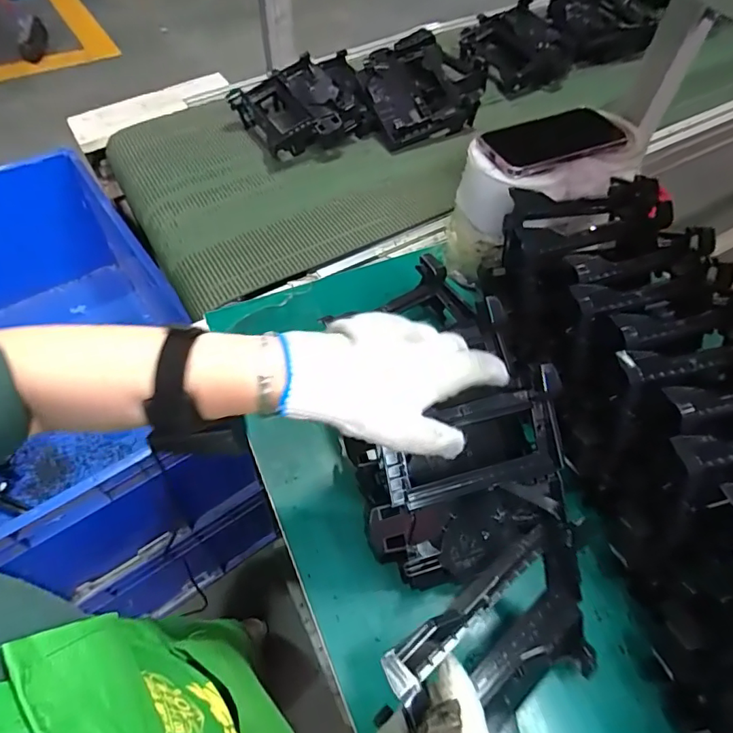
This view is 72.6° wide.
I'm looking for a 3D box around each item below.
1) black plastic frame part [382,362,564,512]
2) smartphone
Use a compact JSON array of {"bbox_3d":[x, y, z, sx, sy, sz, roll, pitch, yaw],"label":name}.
[{"bbox_3d":[0.091,0.063,0.427,0.163,0.029,0.094,-12,95,-15],"label":"black plastic frame part"},{"bbox_3d":[0.220,-0.264,0.583,0.176,0.014,0.081,-19,58,-16],"label":"smartphone"}]

